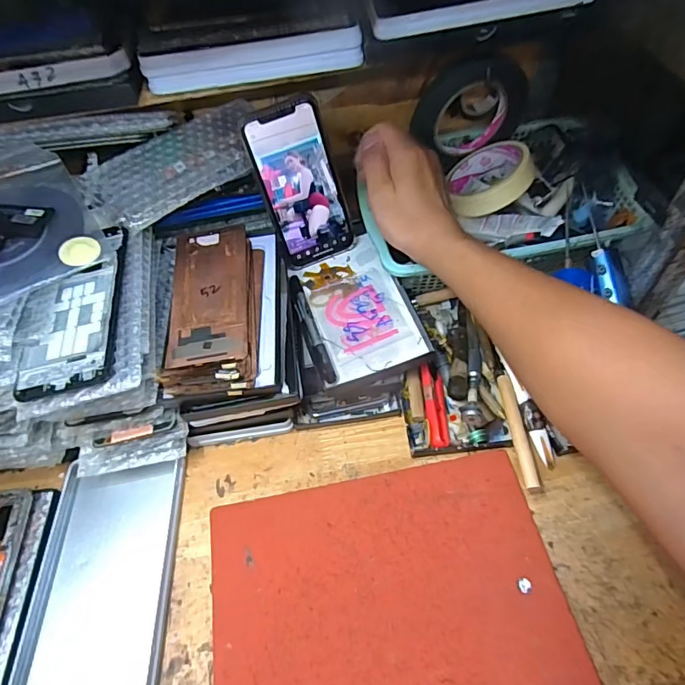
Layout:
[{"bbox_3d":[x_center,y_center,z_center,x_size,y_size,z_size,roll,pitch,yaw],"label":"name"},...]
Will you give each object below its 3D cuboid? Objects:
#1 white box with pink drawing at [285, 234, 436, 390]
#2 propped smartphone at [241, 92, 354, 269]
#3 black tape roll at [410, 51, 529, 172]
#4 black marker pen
[{"bbox_3d":[0.015,-0.025,0.481,0.099,0.032,0.152,-24,58,-7],"label":"white box with pink drawing"},{"bbox_3d":[-0.040,-0.151,0.473,0.073,0.153,0.005,-21,32,-7],"label":"propped smartphone"},{"bbox_3d":[0.137,-0.244,0.511,0.120,0.104,0.029,-4,55,2],"label":"black tape roll"},{"bbox_3d":[-0.031,-0.016,0.462,0.014,0.010,0.130,-18,56,-7],"label":"black marker pen"}]

